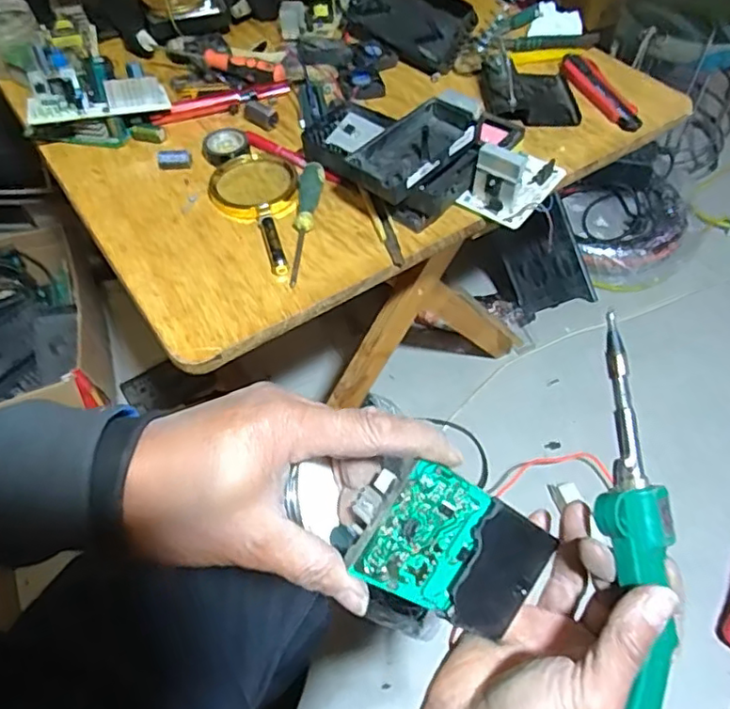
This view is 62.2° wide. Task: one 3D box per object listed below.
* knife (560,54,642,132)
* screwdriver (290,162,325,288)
[{"bbox_3d":[0.276,-0.311,0.714,0.036,0.020,0.154,-16,55,-10],"label":"knife"},{"bbox_3d":[-0.057,-0.130,0.585,0.024,0.028,0.145,1,53,3],"label":"screwdriver"}]

